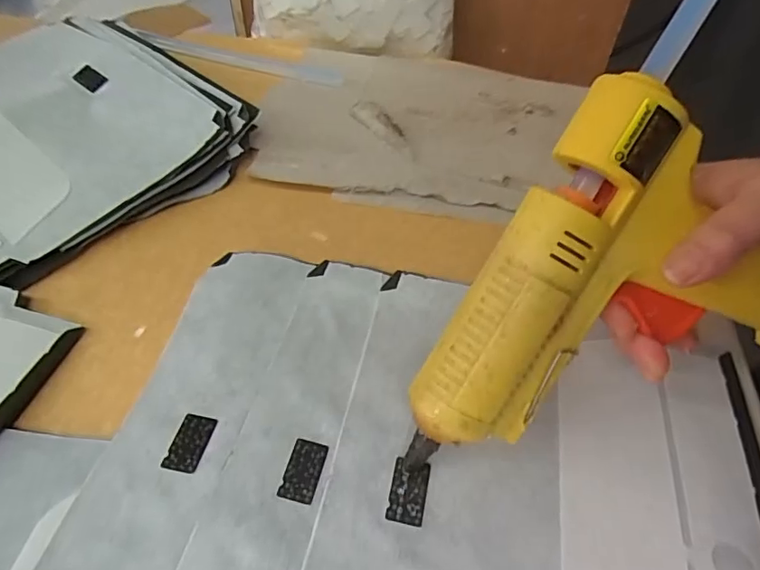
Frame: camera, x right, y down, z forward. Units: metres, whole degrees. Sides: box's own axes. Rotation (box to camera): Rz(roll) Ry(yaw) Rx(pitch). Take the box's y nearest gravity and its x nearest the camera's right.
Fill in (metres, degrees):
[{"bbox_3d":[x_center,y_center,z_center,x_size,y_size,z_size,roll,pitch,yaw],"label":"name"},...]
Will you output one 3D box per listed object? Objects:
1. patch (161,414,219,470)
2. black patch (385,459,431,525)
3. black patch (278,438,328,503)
[{"bbox_3d":[-0.089,0.073,0.246,0.016,0.004,0.028,10,50,5],"label":"patch"},{"bbox_3d":[0.013,0.092,0.233,0.016,0.004,0.027,11,50,6],"label":"black patch"},{"bbox_3d":[-0.035,0.084,0.239,0.016,0.004,0.028,12,50,7],"label":"black patch"}]

